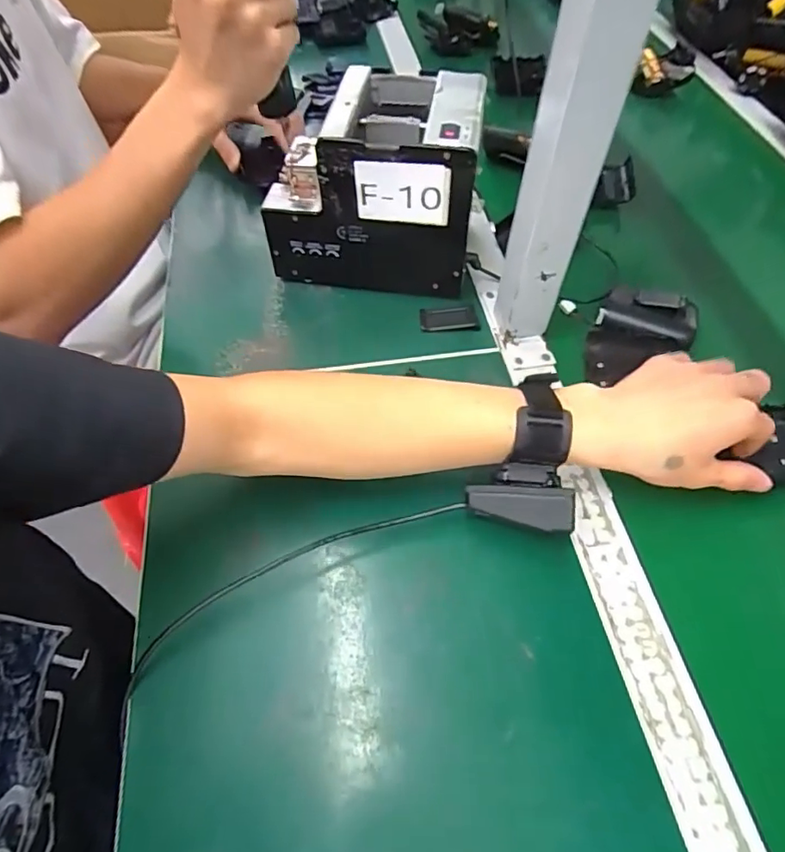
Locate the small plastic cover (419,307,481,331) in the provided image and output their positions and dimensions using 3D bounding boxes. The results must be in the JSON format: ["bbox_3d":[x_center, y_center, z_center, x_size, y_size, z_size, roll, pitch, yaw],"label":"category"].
[{"bbox_3d":[0.052,-0.100,0.509,0.052,0.006,0.028,-3,56,-2],"label":"small plastic cover"}]

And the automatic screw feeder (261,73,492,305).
[{"bbox_3d":[-0.017,-0.221,0.508,0.178,0.152,0.125,7,56,5],"label":"automatic screw feeder"}]

